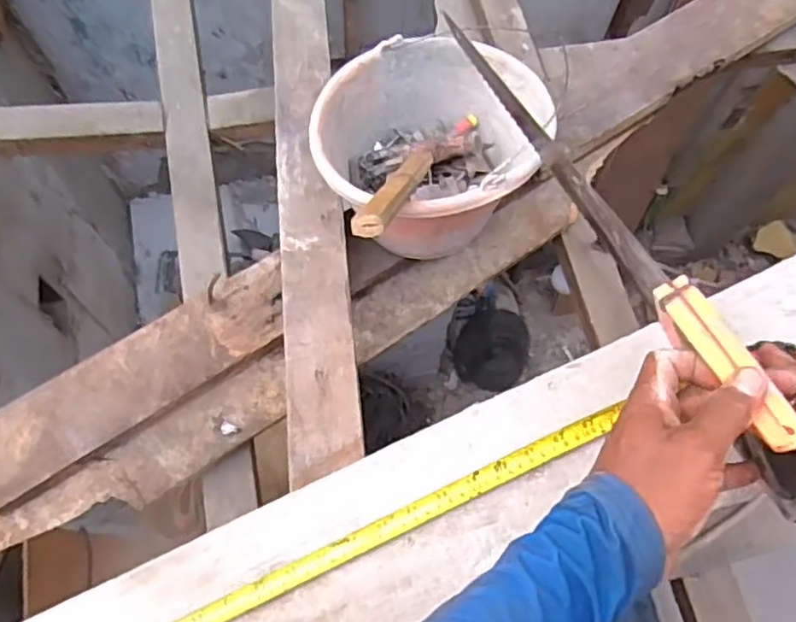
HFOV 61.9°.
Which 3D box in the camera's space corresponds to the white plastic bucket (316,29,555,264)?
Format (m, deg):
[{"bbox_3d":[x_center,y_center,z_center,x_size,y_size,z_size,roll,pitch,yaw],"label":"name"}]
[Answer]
[{"bbox_3d":[0.037,-0.180,0.740,0.221,0.148,0.245,26,68,8],"label":"white plastic bucket"}]

